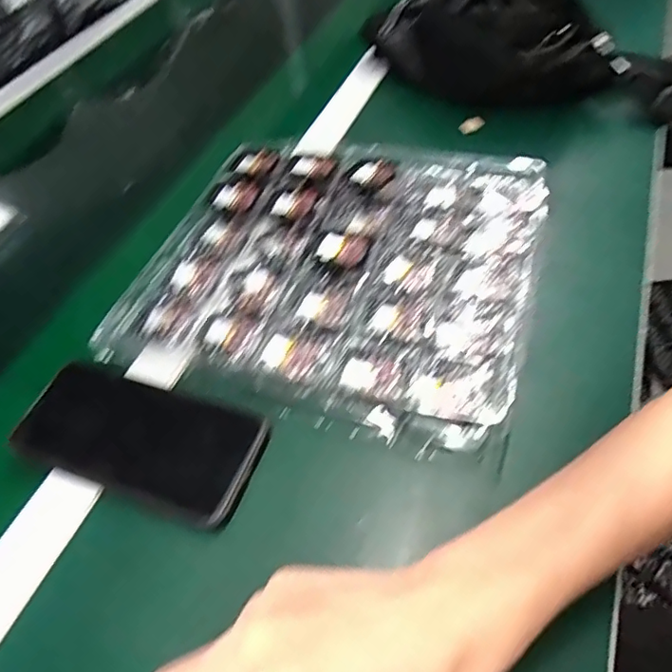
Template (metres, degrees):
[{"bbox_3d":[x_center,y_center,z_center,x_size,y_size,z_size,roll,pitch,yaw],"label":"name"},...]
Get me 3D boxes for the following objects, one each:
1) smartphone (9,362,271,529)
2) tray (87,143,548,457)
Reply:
[{"bbox_3d":[-0.123,0.065,0.360,0.144,0.016,0.075,19,54,8],"label":"smartphone"},{"bbox_3d":[0.003,-0.060,0.440,0.285,0.027,0.265,12,54,14],"label":"tray"}]

